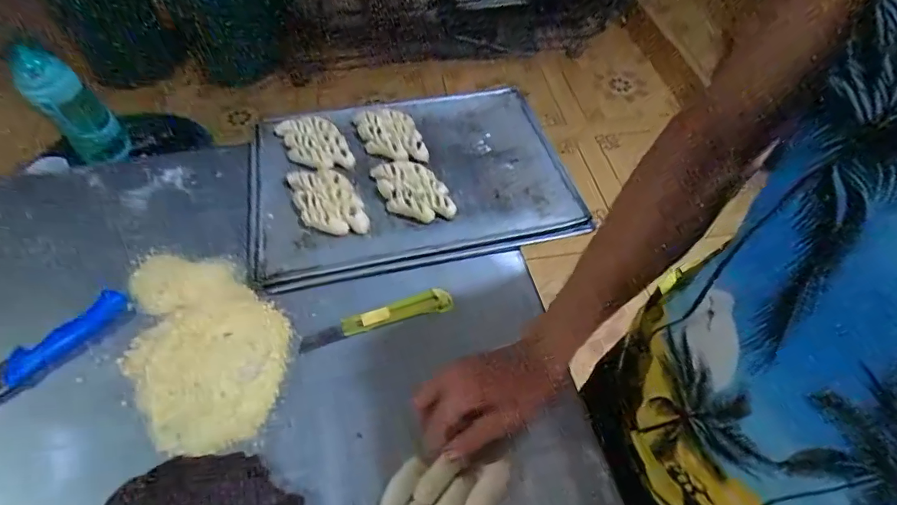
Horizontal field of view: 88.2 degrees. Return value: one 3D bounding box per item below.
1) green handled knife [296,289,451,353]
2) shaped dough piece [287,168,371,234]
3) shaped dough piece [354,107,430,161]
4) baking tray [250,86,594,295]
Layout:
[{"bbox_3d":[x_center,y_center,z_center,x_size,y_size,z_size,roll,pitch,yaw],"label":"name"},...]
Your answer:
[{"bbox_3d":[-0.088,0.079,0.567,0.187,0.011,0.029,-15,55,-12],"label":"green handled knife"},{"bbox_3d":[-0.169,-0.076,0.643,0.079,0.023,0.137,-23,57,-17],"label":"shaped dough piece"},{"bbox_3d":[-0.091,-0.187,0.728,0.087,0.015,0.121,-18,55,-14],"label":"shaped dough piece"},{"bbox_3d":[-0.056,-0.128,0.688,0.449,0.023,0.330,-11,54,-9],"label":"baking tray"}]

